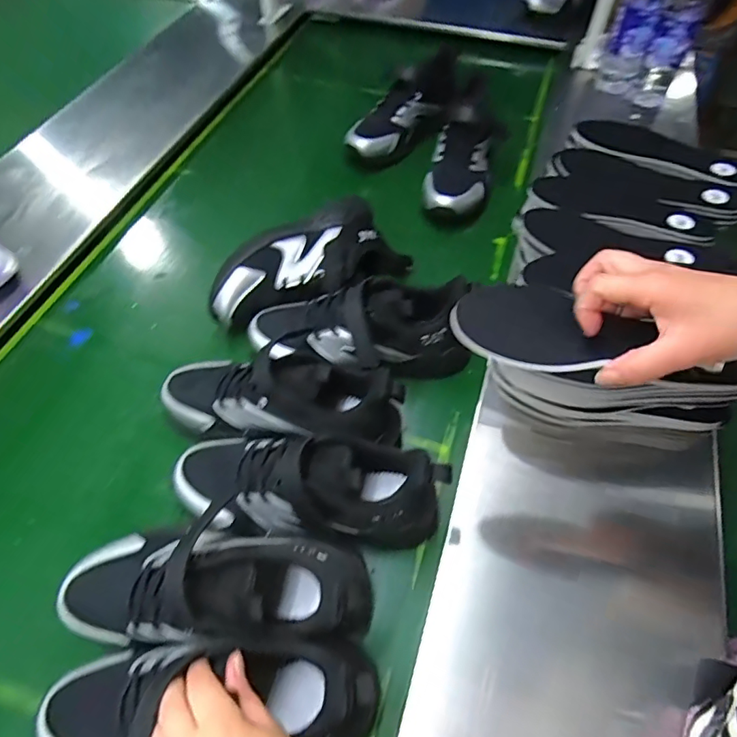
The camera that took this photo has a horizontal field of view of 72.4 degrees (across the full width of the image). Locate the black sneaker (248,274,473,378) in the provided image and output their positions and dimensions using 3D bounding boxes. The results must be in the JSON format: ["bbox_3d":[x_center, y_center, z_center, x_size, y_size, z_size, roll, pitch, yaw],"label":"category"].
[{"bbox_3d":[-0.011,-0.038,0.545,0.238,0.093,0.087,3,56,3],"label":"black sneaker"}]

